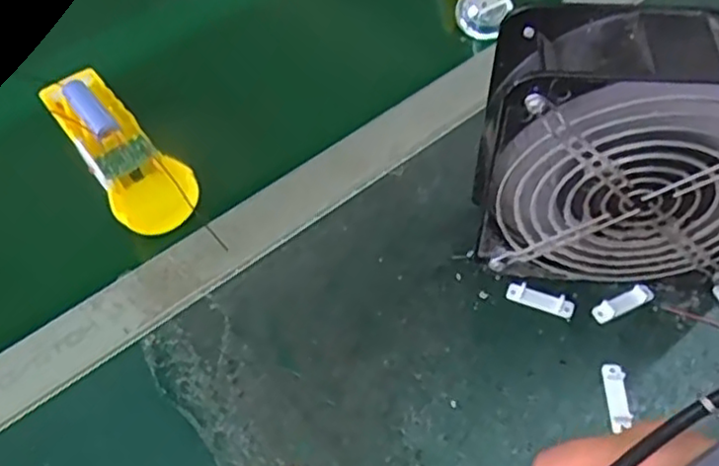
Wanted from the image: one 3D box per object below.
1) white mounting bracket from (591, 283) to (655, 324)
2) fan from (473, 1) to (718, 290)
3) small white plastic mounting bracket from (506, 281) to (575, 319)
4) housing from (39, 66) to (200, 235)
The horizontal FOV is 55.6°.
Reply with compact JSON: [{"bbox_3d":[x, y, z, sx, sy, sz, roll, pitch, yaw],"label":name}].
[{"bbox_3d":[0.149,0.039,0.383,0.038,0.006,0.011,-22,56,-14],"label":"white mounting bracket"},{"bbox_3d":[0.137,-0.035,0.349,0.149,0.150,0.056,2,54,3],"label":"fan"},{"bbox_3d":[0.102,0.037,0.385,0.037,0.005,0.012,22,57,16],"label":"small white plastic mounting bracket"},{"bbox_3d":[-0.158,-0.057,0.451,0.049,0.022,0.169,-30,58,-19],"label":"housing"}]

